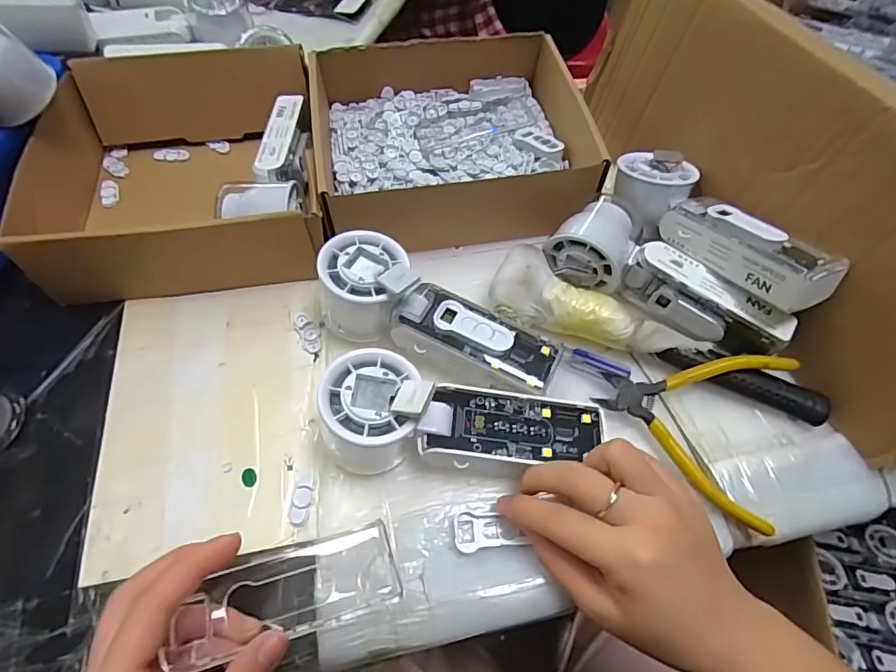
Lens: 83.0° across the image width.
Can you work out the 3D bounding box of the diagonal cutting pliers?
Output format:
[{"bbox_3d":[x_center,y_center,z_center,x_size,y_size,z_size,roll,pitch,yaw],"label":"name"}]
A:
[{"bbox_3d":[0.151,0.050,0.317,0.107,0.028,0.103,19,61,12],"label":"diagonal cutting pliers"}]

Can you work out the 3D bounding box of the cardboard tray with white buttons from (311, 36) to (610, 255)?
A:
[{"bbox_3d":[-0.002,-0.167,0.422,0.215,0.058,0.192,-9,58,-4],"label":"cardboard tray with white buttons"}]

